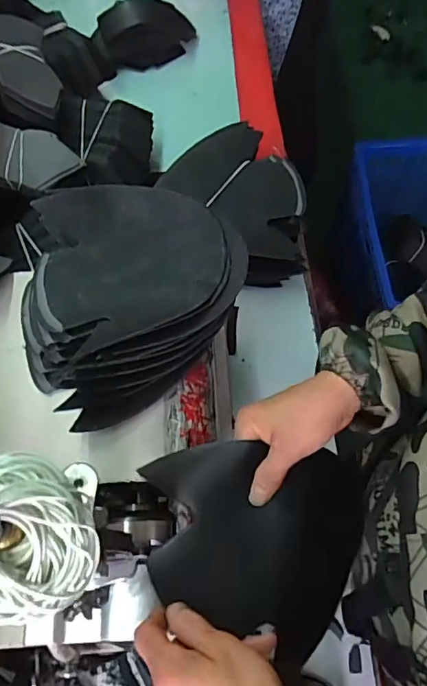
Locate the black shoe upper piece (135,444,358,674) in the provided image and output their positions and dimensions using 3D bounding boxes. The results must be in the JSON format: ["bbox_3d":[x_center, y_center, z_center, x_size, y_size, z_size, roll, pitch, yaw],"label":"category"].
[{"bbox_3d":[0.032,0.158,0.410,0.179,0.031,0.152,16,75,-6],"label":"black shoe upper piece"}]

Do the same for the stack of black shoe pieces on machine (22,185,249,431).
[{"bbox_3d":[-0.087,-0.060,0.476,0.225,0.070,0.199,-41,72,-16],"label":"stack of black shoe pieces on machine"}]

